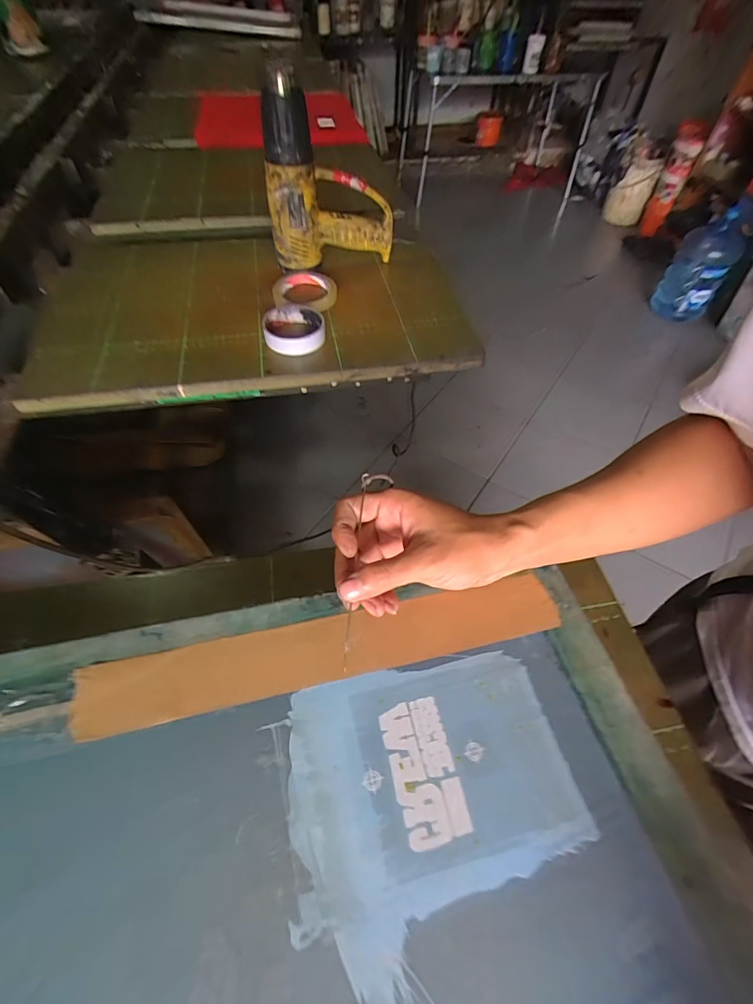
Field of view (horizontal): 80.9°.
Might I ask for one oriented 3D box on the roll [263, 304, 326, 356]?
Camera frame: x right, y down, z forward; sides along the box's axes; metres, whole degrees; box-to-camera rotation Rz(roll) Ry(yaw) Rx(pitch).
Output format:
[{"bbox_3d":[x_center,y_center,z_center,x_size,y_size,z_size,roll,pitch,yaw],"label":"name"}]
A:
[{"bbox_3d":[-0.113,-0.238,0.610,0.080,0.029,0.090,-4,54,-4],"label":"roll"}]

